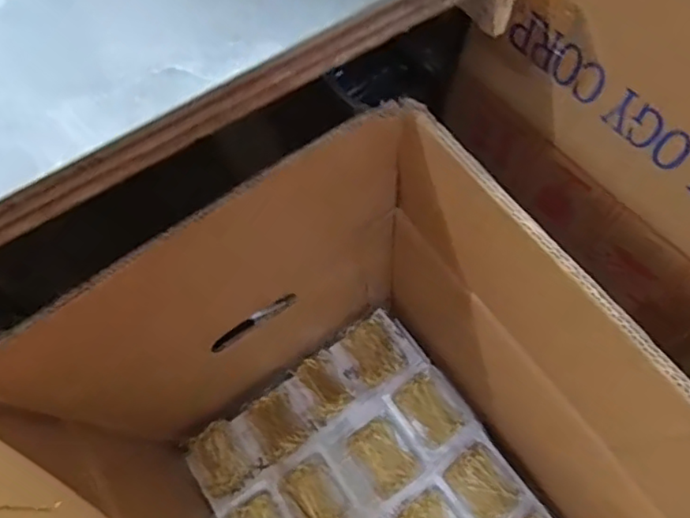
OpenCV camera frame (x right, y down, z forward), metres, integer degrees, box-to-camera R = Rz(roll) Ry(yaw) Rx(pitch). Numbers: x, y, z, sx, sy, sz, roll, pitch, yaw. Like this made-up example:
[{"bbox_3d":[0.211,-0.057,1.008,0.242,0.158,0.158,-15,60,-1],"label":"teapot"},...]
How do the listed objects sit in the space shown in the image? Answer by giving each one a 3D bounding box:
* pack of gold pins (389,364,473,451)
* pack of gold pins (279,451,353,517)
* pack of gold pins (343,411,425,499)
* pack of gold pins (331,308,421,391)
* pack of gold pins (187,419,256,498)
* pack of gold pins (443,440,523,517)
[{"bbox_3d":[0.095,0.160,0.658,0.064,0.014,0.078,-33,71,-11],"label":"pack of gold pins"},{"bbox_3d":[-0.031,0.247,0.628,0.057,0.015,0.077,-32,71,-11],"label":"pack of gold pins"},{"bbox_3d":[0.041,0.210,0.641,0.055,0.014,0.074,-37,72,-12],"label":"pack of gold pins"},{"bbox_3d":[0.037,0.107,0.694,0.071,0.017,0.075,-37,72,-13],"label":"pack of gold pins"},{"bbox_3d":[-0.137,0.222,0.663,0.056,0.024,0.072,-37,72,-13],"label":"pack of gold pins"},{"bbox_3d":[0.145,0.236,0.629,0.055,0.005,0.074,-38,72,-13],"label":"pack of gold pins"}]

